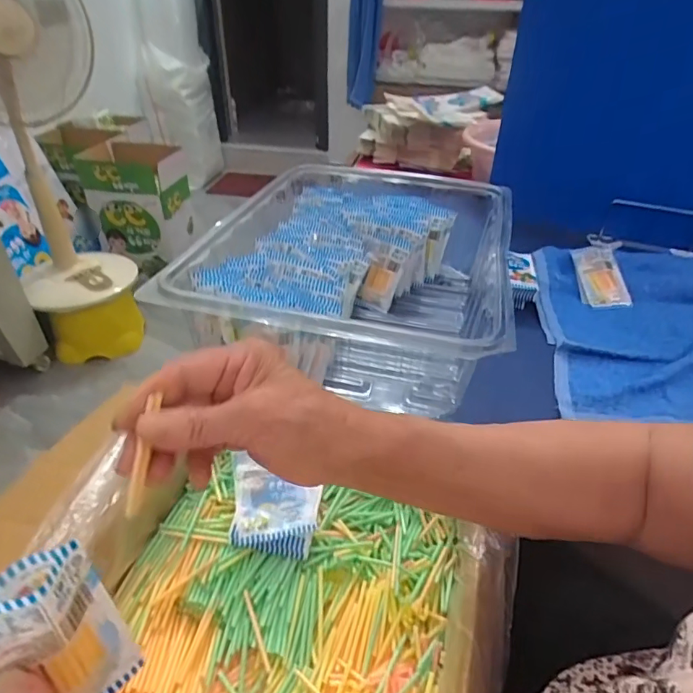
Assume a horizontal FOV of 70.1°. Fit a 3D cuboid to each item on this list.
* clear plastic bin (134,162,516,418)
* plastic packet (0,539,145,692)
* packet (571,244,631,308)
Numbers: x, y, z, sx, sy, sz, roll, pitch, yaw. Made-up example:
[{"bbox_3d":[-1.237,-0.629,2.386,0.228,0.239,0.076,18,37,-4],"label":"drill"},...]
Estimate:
[{"bbox_3d":[0.021,-0.094,0.644,0.334,0.136,0.452,10,38,10],"label":"clear plastic bin"},{"bbox_3d":[-0.138,0.140,0.230,0.028,0.098,0.060,28,44,30],"label":"plastic packet"},{"bbox_3d":[0.374,-0.102,0.729,0.065,0.012,0.096,-7,81,4],"label":"packet"}]

